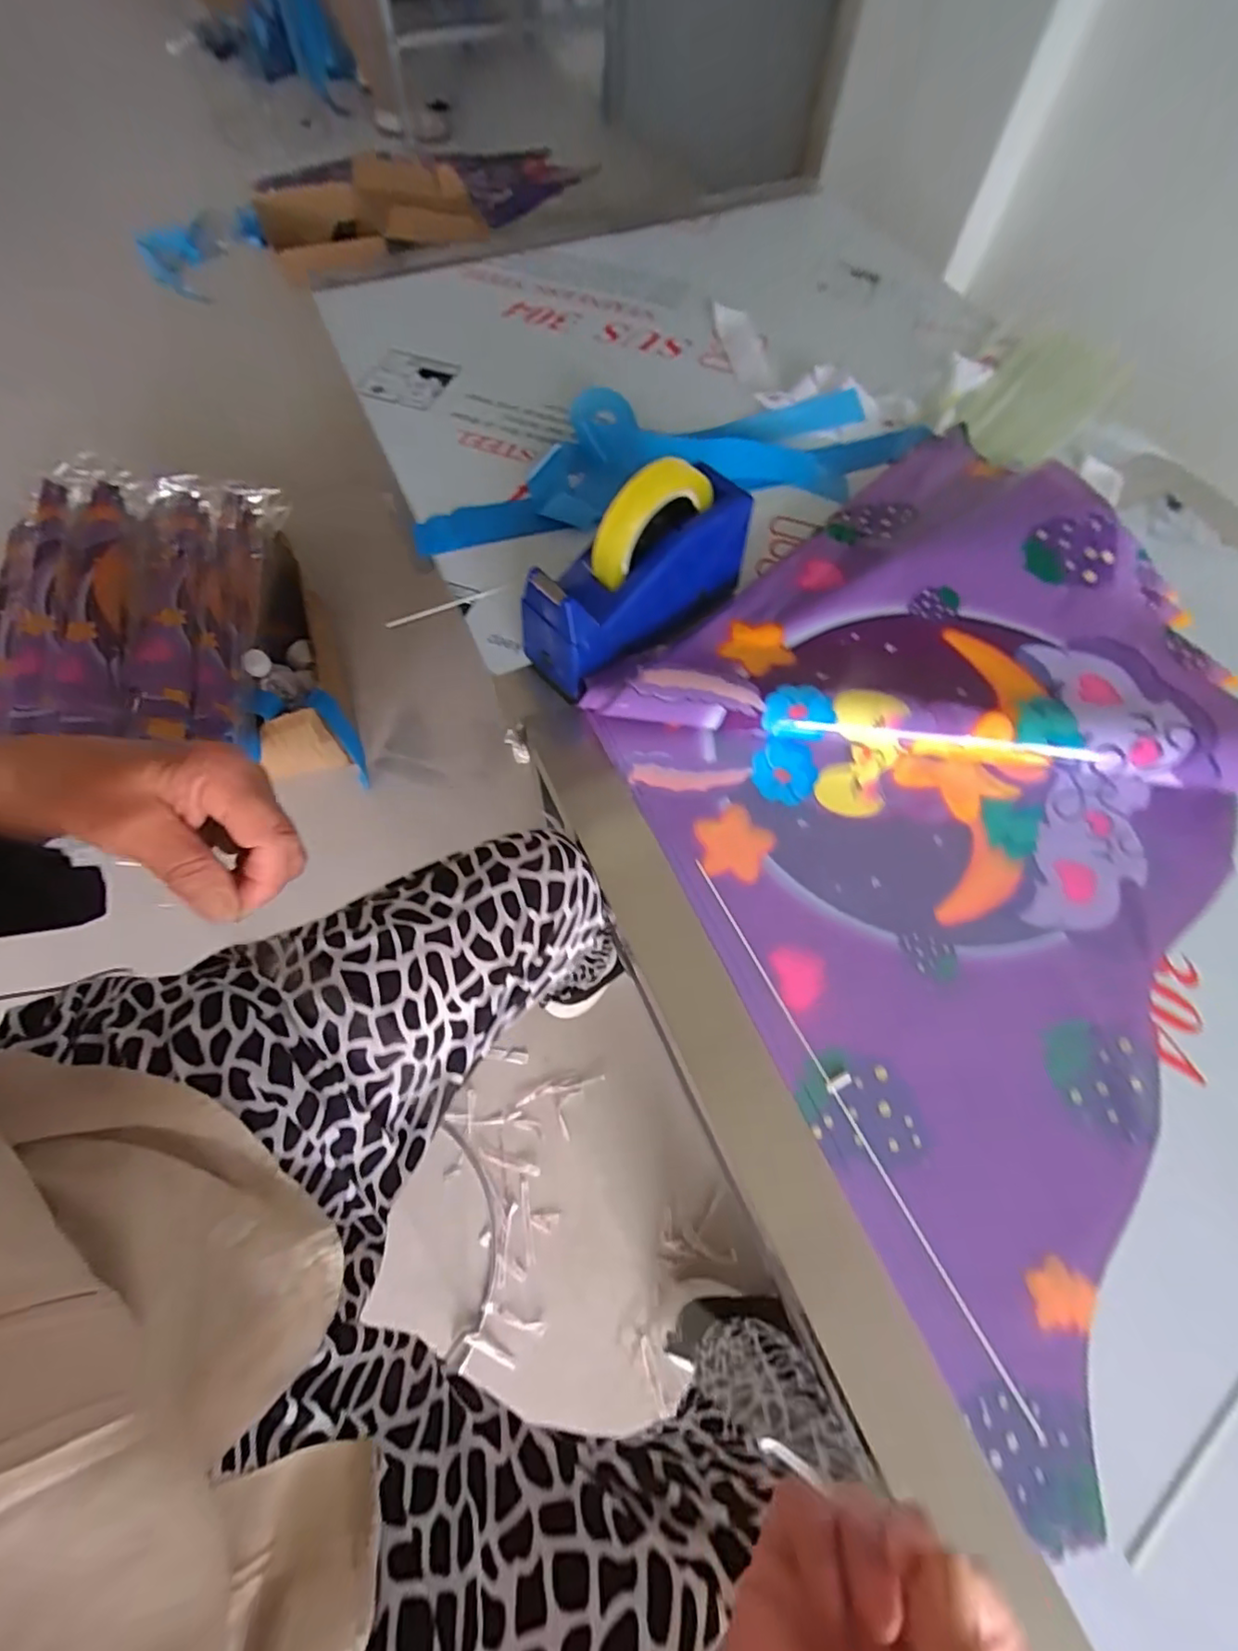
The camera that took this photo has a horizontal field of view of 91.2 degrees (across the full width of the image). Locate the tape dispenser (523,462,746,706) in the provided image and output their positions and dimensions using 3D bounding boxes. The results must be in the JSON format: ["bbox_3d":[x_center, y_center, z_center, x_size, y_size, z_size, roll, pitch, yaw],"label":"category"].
[{"bbox_3d":[0.019,-0.206,0.492,0.203,0.133,0.070,-34,70,-16],"label":"tape dispenser"}]

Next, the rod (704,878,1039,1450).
[{"bbox_3d":[0.146,0.176,0.389,0.015,0.004,0.360,-24,68,-12],"label":"rod"}]

